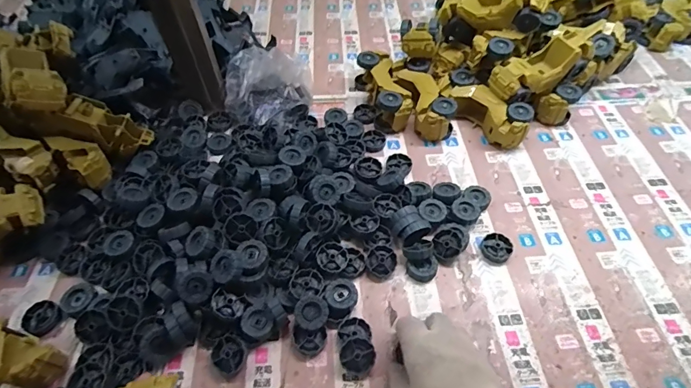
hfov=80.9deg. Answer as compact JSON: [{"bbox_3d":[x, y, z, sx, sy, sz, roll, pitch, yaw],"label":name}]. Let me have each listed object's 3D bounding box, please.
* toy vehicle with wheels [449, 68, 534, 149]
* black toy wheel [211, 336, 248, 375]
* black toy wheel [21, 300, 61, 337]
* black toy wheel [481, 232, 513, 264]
[{"bbox_3d":[0.222,-0.136,0.651,0.059,0.058,0.154,-37,60,-23],"label":"toy vehicle with wheels"},{"bbox_3d":[-0.127,0.177,0.444,0.035,0.019,0.035,-1,53,2],"label":"black toy wheel"},{"bbox_3d":[-0.361,0.147,0.481,0.037,0.012,0.038,-1,53,2],"label":"black toy wheel"},{"bbox_3d":[0.197,0.070,0.528,0.037,0.011,0.039,-1,53,2],"label":"black toy wheel"}]

